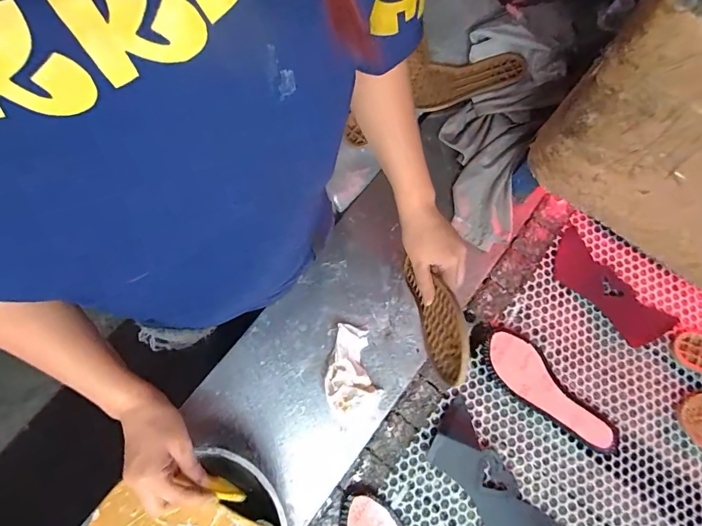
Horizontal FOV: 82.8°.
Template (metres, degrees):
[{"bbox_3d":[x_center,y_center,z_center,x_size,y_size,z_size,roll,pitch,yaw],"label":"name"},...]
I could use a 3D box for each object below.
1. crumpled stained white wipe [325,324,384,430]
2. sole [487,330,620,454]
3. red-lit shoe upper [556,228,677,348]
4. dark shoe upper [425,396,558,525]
[{"bbox_3d":[0.002,0.159,0.567,0.072,0.030,0.136,-1,76,0],"label":"crumpled stained white wipe"},{"bbox_3d":[0.297,0.199,0.600,0.073,0.019,0.231,-42,80,-10],"label":"sole"},{"bbox_3d":[0.409,0.041,0.639,0.082,0.024,0.208,-39,79,-9],"label":"red-lit shoe upper"},{"bbox_3d":[0.190,0.314,0.575,0.087,0.008,0.208,-34,78,-8],"label":"dark shoe upper"}]

